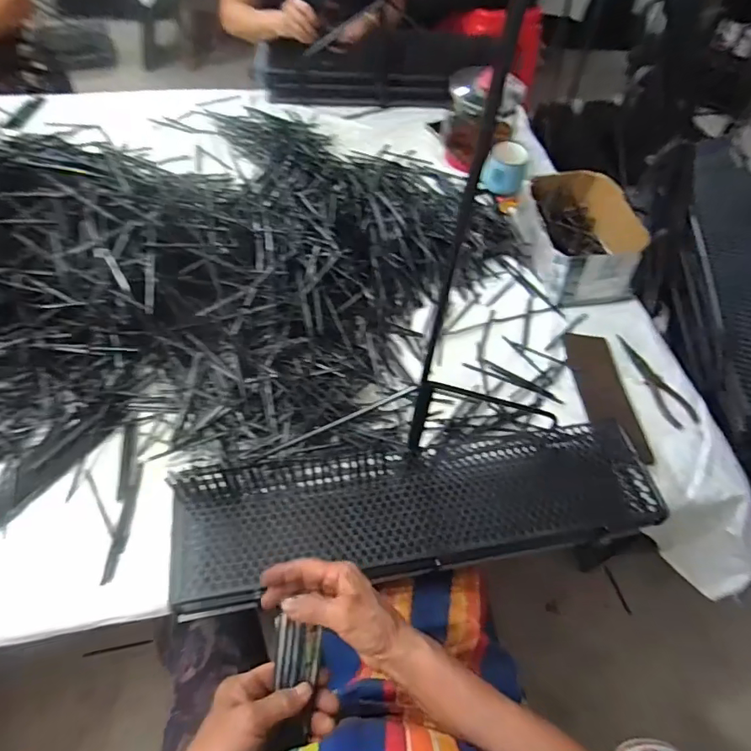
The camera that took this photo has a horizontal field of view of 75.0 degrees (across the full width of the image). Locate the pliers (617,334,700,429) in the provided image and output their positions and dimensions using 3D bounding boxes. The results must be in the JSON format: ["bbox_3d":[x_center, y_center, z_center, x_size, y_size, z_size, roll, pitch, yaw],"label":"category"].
[{"bbox_3d":[0.484,0.005,0.847,0.060,0.011,0.192,-8,56,-11],"label":"pliers"}]

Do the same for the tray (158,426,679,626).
[{"bbox_3d":[0.061,0.165,0.627,0.600,0.050,0.155,-8,56,-9],"label":"tray"}]

